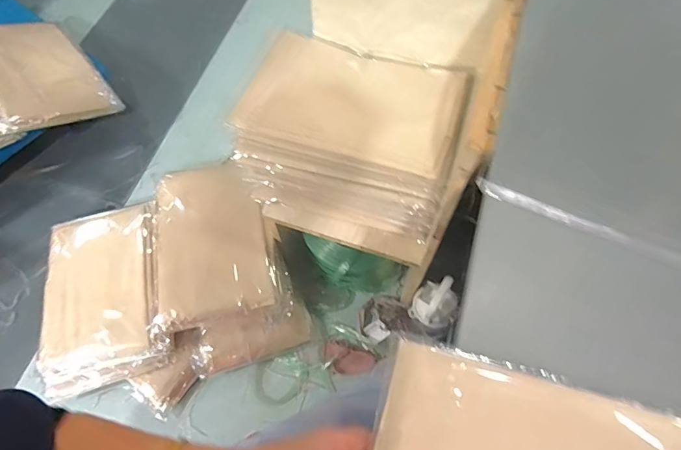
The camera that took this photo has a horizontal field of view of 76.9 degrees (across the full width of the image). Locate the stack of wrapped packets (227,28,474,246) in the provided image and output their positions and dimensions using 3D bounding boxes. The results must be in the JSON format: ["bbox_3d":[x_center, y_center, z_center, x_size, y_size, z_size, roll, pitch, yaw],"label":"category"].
[{"bbox_3d":[0.019,-0.170,0.831,0.381,0.190,0.294,19,66,10],"label":"stack of wrapped packets"}]

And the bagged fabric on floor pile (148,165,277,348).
[{"bbox_3d":[-0.318,0.043,1.019,0.281,0.061,0.383,-12,65,-4],"label":"bagged fabric on floor pile"}]

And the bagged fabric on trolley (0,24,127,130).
[{"bbox_3d":[-0.822,-0.409,1.162,0.271,0.075,0.363,-36,79,-33],"label":"bagged fabric on trolley"}]

